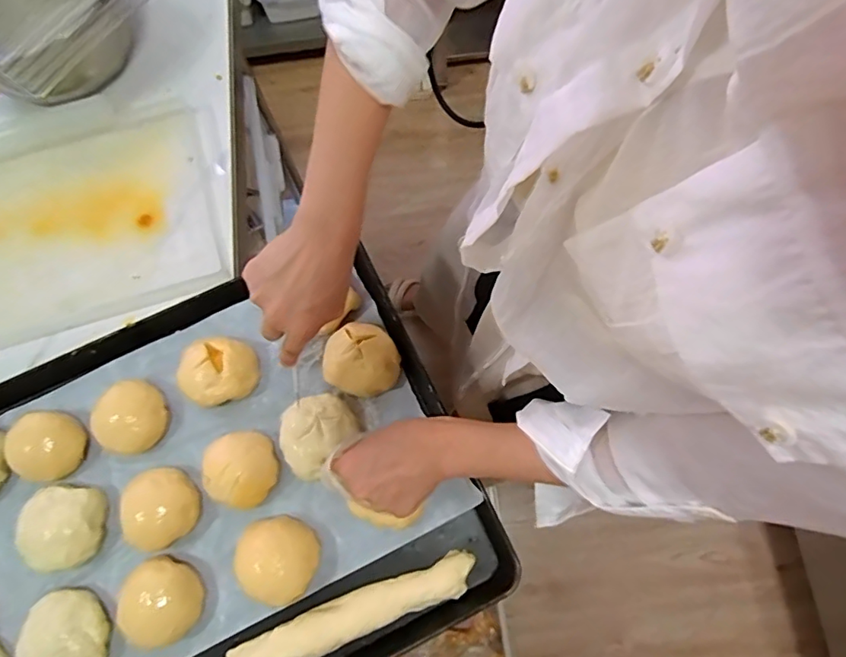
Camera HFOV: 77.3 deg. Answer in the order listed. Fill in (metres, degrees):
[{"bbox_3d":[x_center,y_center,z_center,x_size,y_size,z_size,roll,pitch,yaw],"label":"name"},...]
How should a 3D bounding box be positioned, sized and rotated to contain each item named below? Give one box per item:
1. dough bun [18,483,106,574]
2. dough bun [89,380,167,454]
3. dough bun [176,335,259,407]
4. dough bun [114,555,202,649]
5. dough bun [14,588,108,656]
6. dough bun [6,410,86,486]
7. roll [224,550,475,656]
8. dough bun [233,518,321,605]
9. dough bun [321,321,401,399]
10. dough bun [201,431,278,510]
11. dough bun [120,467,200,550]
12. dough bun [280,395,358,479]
[{"bbox_3d":[-0.347,0.190,0.505,0.068,0.039,0.077,-9,75,0],"label":"dough bun"},{"bbox_3d":[-0.295,0.090,0.538,0.066,0.033,0.070,-1,75,2],"label":"dough bun"},{"bbox_3d":[-0.210,0.042,0.541,0.081,0.043,0.070,-20,75,-3],"label":"dough bun"},{"bbox_3d":[-0.242,0.250,0.488,0.075,0.038,0.065,39,79,11],"label":"dough bun"},{"bbox_3d":[-0.324,0.283,0.481,0.067,0.033,0.082,-25,75,-5],"label":"dough bun"},{"bbox_3d":[-0.374,0.117,0.530,0.065,0.029,0.064,0,73,0],"label":"dough bun"},{"bbox_3d":[-0.064,0.265,0.487,0.233,0.020,0.037,-20,75,-4],"label":"roll"},{"bbox_3d":[-0.138,0.215,0.497,0.074,0.035,0.069,-1,75,2],"label":"dough bun"},{"bbox_3d":[-0.063,0.035,0.542,0.073,0.044,0.071,-1,75,2],"label":"dough bun"},{"bbox_3d":[-0.176,0.135,0.515,0.066,0.041,0.067,-1,75,2],"label":"dough bun"},{"bbox_3d":[-0.253,0.171,0.509,0.067,0.034,0.068,-1,75,2],"label":"dough bun"},{"bbox_3d":[-0.107,0.105,0.525,0.077,0.040,0.082,38,79,11],"label":"dough bun"}]

